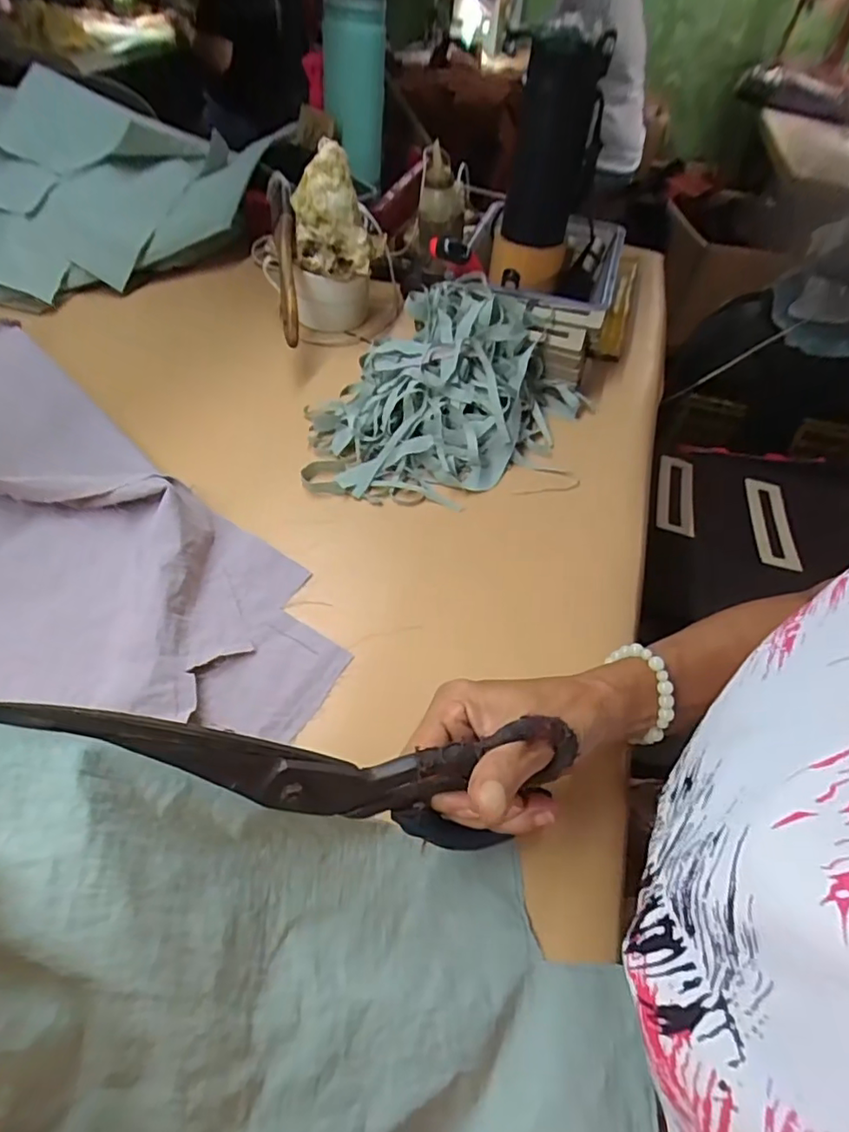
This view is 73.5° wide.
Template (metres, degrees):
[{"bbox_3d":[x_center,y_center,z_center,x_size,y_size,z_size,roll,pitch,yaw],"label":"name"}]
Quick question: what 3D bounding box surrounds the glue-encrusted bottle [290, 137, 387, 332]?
[{"bbox_3d":[-0.088,-0.327,0.583,0.088,0.173,0.074,-2,51,-7],"label":"glue-encrusted bottle"}]

